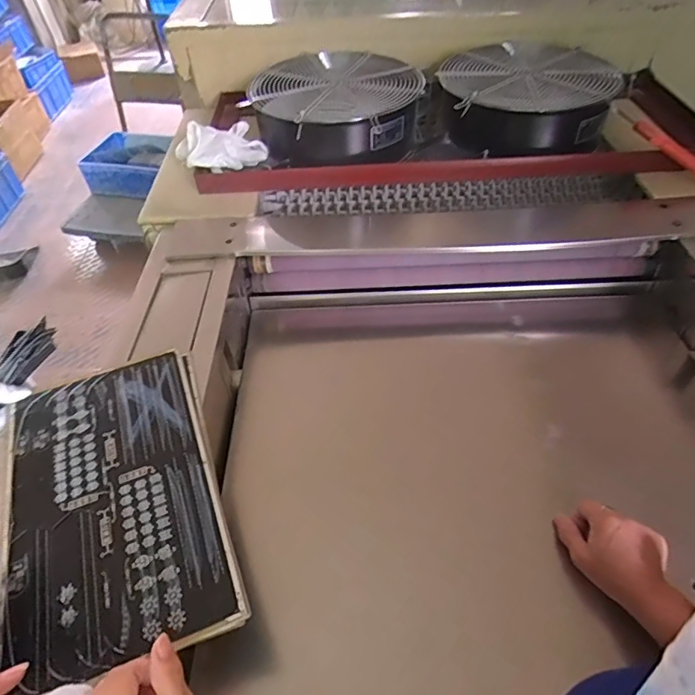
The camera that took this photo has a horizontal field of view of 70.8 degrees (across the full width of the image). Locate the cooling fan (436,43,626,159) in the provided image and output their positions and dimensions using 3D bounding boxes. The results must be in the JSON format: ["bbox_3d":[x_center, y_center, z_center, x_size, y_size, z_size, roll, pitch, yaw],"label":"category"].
[{"bbox_3d":[0.334,-0.463,0.932,0.299,0.127,0.303,20,53,19],"label":"cooling fan"}]

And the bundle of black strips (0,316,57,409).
[{"bbox_3d":[-0.426,0.055,0.587,0.033,0.035,0.202,31,79,26],"label":"bundle of black strips"}]

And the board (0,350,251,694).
[{"bbox_3d":[-0.234,0.144,0.497,0.203,0.018,0.327,-18,51,-12],"label":"board"}]

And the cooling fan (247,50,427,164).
[{"bbox_3d":[-0.018,-0.466,0.959,0.315,0.117,0.314,0,49,3],"label":"cooling fan"}]

